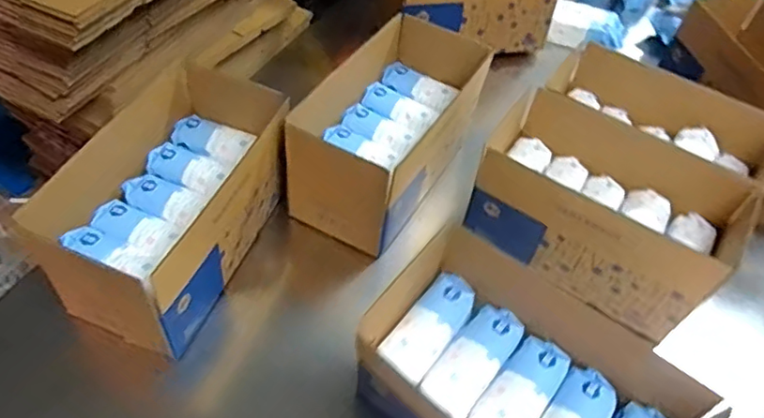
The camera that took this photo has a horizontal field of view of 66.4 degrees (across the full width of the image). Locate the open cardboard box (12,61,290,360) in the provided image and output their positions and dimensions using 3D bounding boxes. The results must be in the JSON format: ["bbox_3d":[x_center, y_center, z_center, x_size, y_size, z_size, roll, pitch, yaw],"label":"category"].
[{"bbox_3d":[-0.276,-0.010,0.795,0.199,0.182,0.330,18,51,9],"label":"open cardboard box"}]

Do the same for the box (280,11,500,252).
[{"bbox_3d":[0.009,-0.118,0.928,0.178,0.196,0.335,26,52,15],"label":"box"}]

